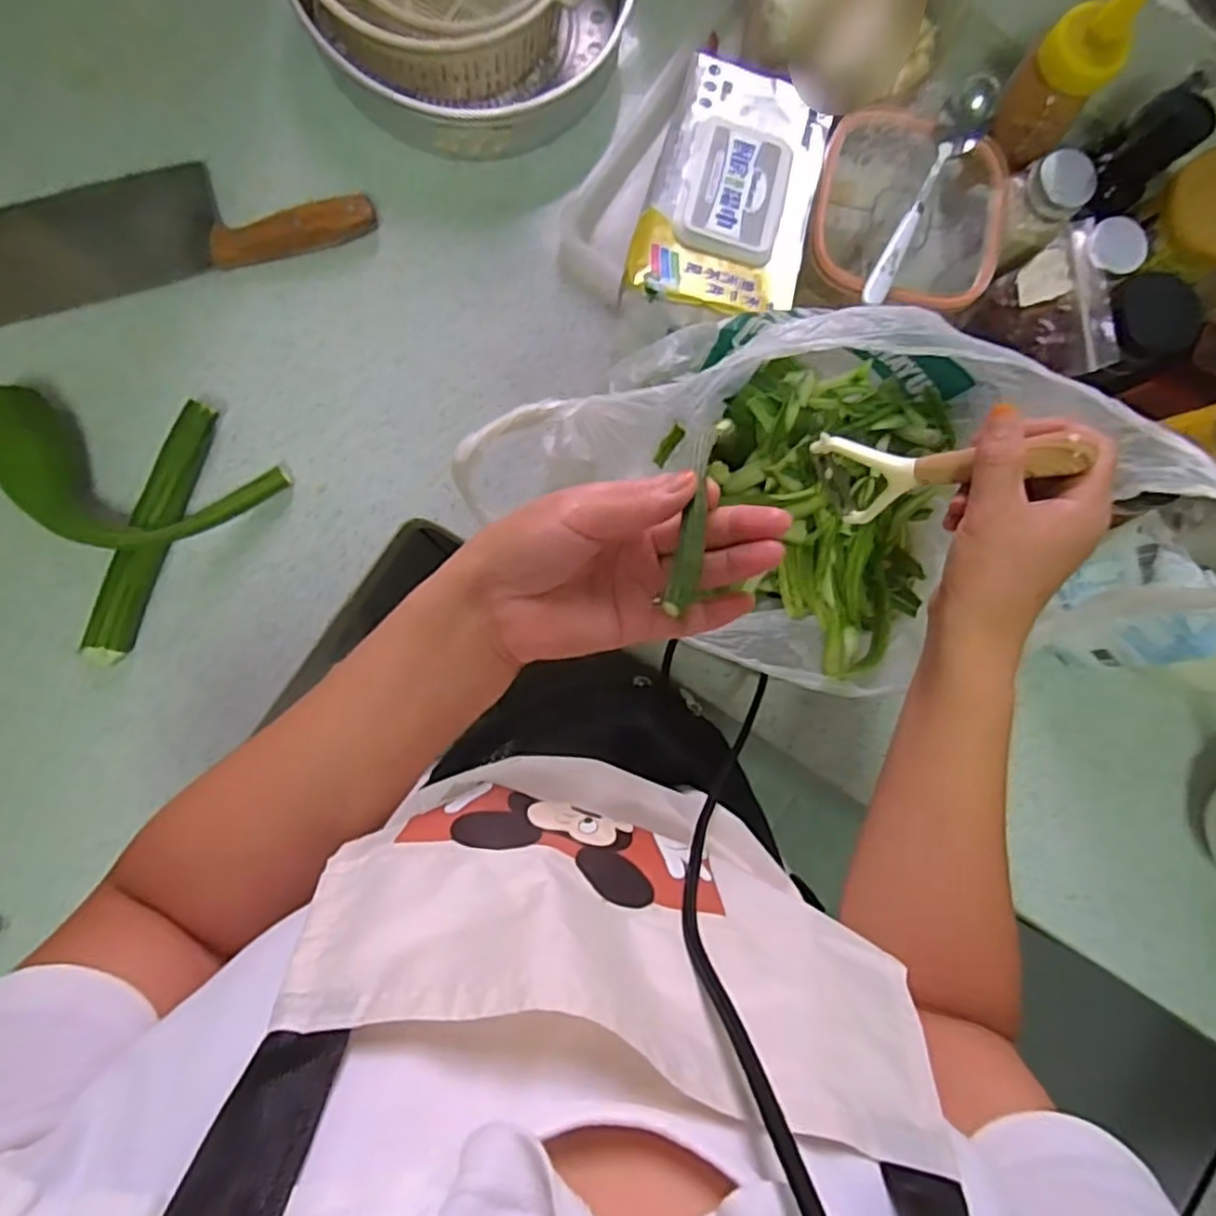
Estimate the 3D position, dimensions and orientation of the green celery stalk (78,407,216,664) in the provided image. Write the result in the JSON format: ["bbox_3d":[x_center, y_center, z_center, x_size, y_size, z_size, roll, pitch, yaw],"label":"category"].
[{"bbox_3d":[-0.335,-0.055,0.519,0.025,0.029,0.199,22,87,-4],"label":"green celery stalk"}]

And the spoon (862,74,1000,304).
[{"bbox_3d":[0.225,-0.285,0.491,0.034,0.027,0.169,24,85,-4],"label":"spoon"}]

